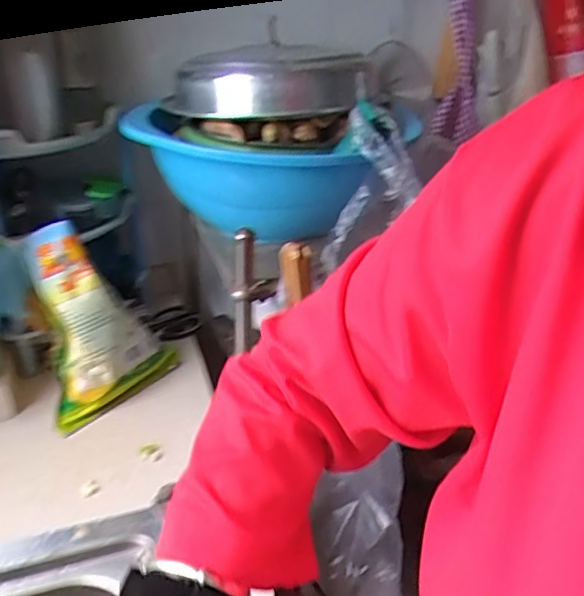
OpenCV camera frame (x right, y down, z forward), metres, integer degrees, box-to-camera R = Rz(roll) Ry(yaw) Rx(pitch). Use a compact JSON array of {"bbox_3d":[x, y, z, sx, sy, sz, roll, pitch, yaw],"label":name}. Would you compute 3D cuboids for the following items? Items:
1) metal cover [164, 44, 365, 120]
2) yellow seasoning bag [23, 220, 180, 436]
[{"bbox_3d":[-0.024,-0.272,0.701,0.205,0.067,0.187,5,28,10],"label":"metal cover"},{"bbox_3d":[-0.270,0.024,0.732,0.087,0.246,0.169,-8,17,42],"label":"yellow seasoning bag"}]

